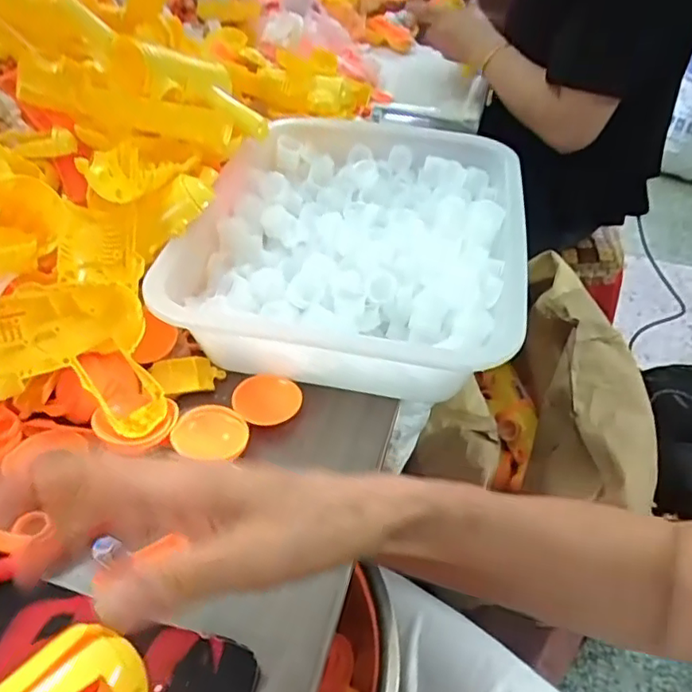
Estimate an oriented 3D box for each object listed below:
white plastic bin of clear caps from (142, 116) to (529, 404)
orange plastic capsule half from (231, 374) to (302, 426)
[{"bbox_3d":[0.014,-0.102,0.580,0.292,0.075,0.372,9,43,7],"label":"white plastic bin of clear caps"},{"bbox_3d":[-0.065,0.043,0.487,0.053,0.011,0.046,-9,44,-12],"label":"orange plastic capsule half"}]

